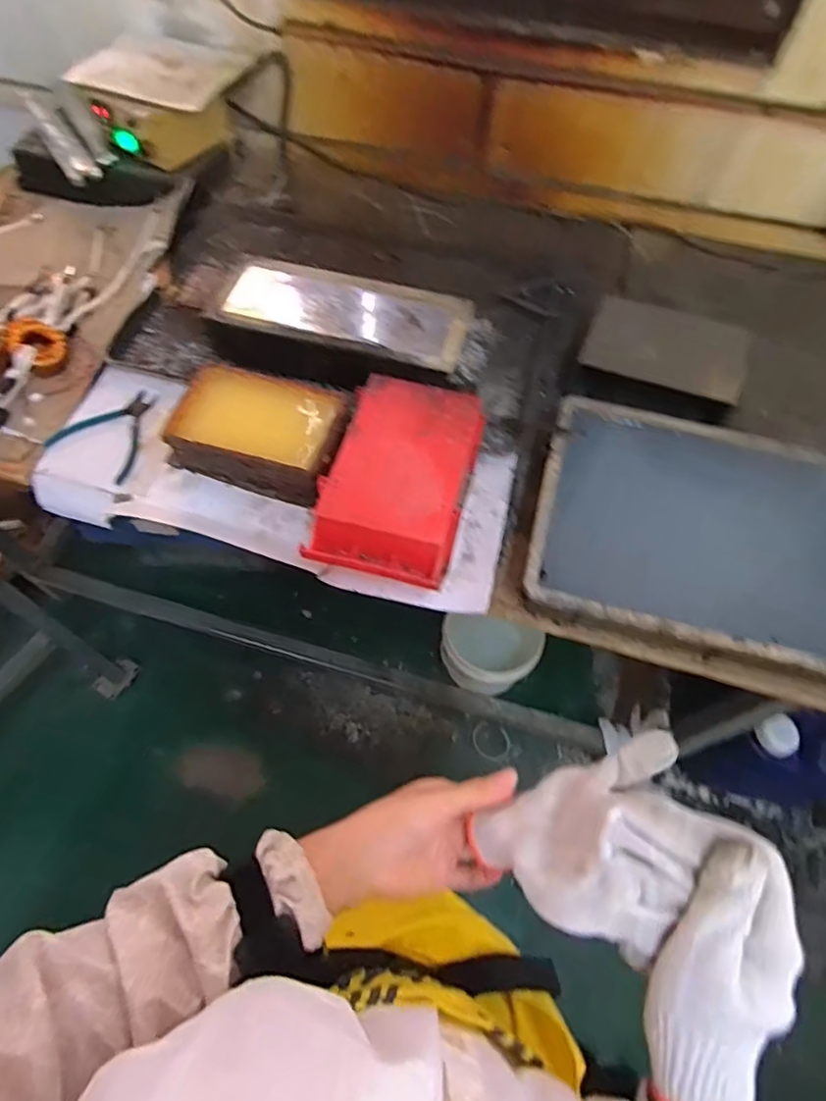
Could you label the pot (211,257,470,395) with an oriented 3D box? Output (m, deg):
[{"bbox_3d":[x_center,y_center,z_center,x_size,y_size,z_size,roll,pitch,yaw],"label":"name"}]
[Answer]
[{"bbox_3d":[-0.101,-0.297,0.813,0.339,0.082,0.178,16,62,7],"label":"pot"}]

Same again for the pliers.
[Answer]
[{"bbox_3d":[-0.399,-0.165,0.785,0.135,0.008,0.132,26,64,12],"label":"pliers"}]

